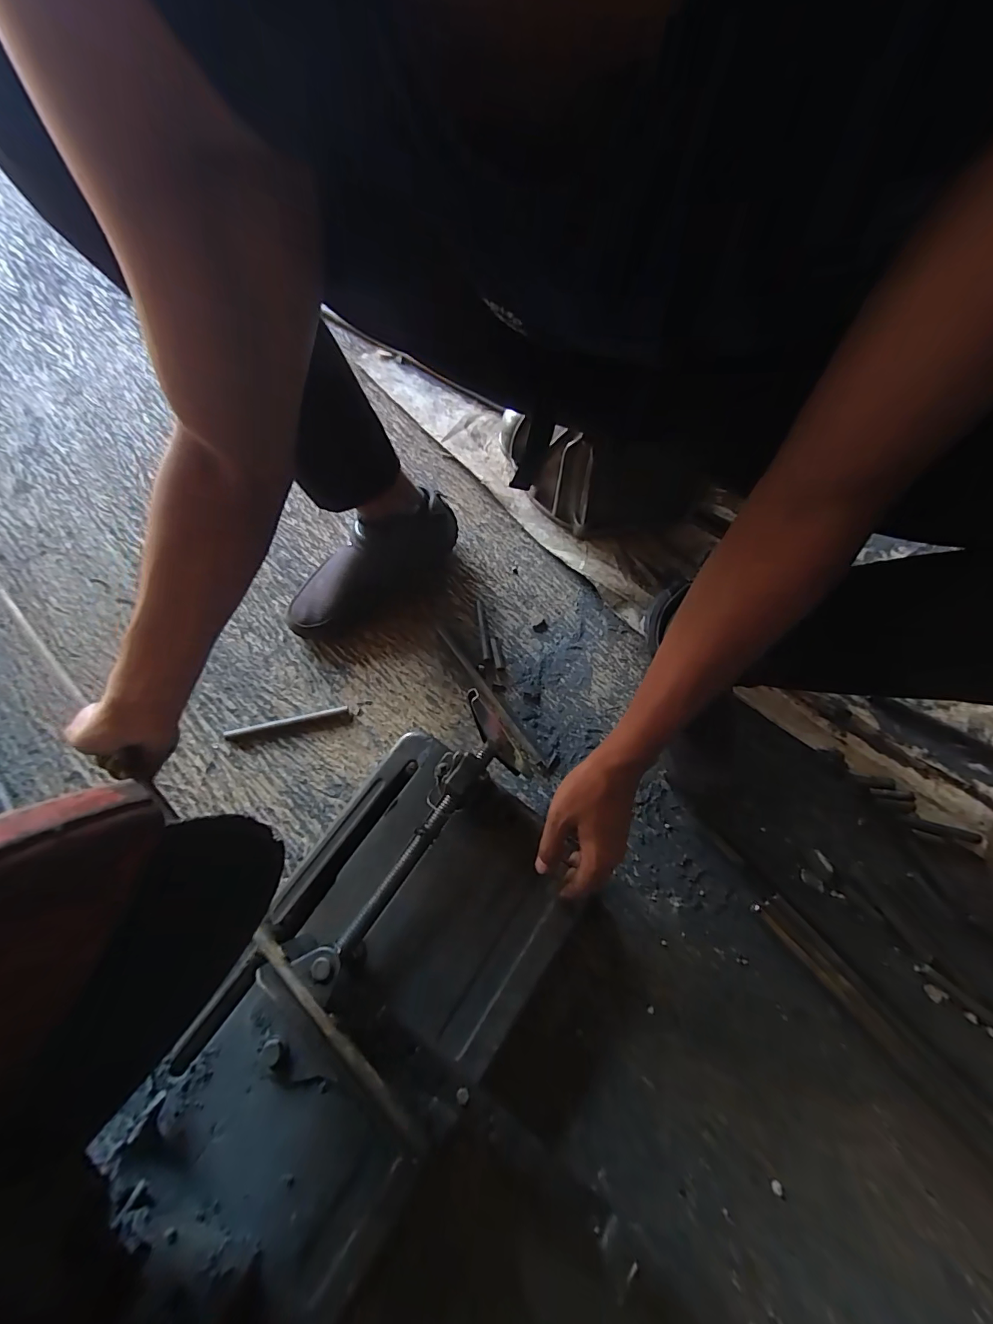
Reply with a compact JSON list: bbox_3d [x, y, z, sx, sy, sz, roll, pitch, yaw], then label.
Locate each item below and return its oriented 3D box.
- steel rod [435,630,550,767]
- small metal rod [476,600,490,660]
[{"bbox_3d":[-0.012,0.043,0.587,0.018,0.012,0.225,-34,71,-14],"label":"steel rod"},{"bbox_3d":[-0.021,-0.043,0.624,0.008,0.006,0.091,-8,67,-4],"label":"small metal rod"}]

